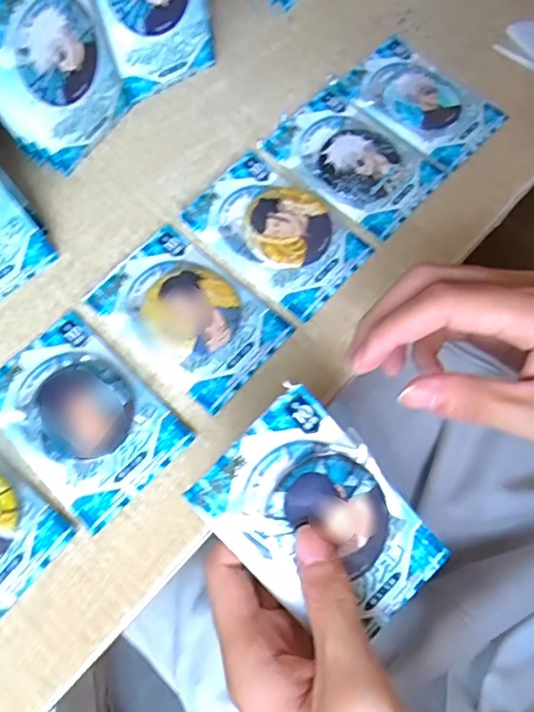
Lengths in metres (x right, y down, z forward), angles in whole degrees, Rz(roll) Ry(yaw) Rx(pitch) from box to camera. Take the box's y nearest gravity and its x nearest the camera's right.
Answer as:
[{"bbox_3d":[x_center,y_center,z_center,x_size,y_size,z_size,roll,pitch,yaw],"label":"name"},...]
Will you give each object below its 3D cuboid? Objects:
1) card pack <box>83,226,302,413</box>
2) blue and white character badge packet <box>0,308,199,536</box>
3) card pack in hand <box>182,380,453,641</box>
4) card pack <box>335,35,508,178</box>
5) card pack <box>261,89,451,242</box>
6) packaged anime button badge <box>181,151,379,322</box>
[{"bbox_3d":[-0.045,-0.026,0.304,0.103,0.009,0.070,39,73,11],"label":"card pack"},{"bbox_3d":[-0.099,0.030,0.283,0.103,0.008,0.070,42,73,12],"label":"blue and white character badge packet"},{"bbox_3d":[0.025,0.072,0.231,0.103,0.011,0.070,44,83,0],"label":"card pack in hand"},{"bbox_3d":[0.107,-0.175,0.364,0.099,0.009,0.072,40,74,12],"label":"card pack"},{"bbox_3d":[0.057,-0.128,0.347,0.102,0.009,0.070,39,73,11],"label":"card pack"},{"bbox_3d":[0.006,-0.076,0.325,0.102,0.009,0.071,40,73,11],"label":"packaged anime button badge"}]

